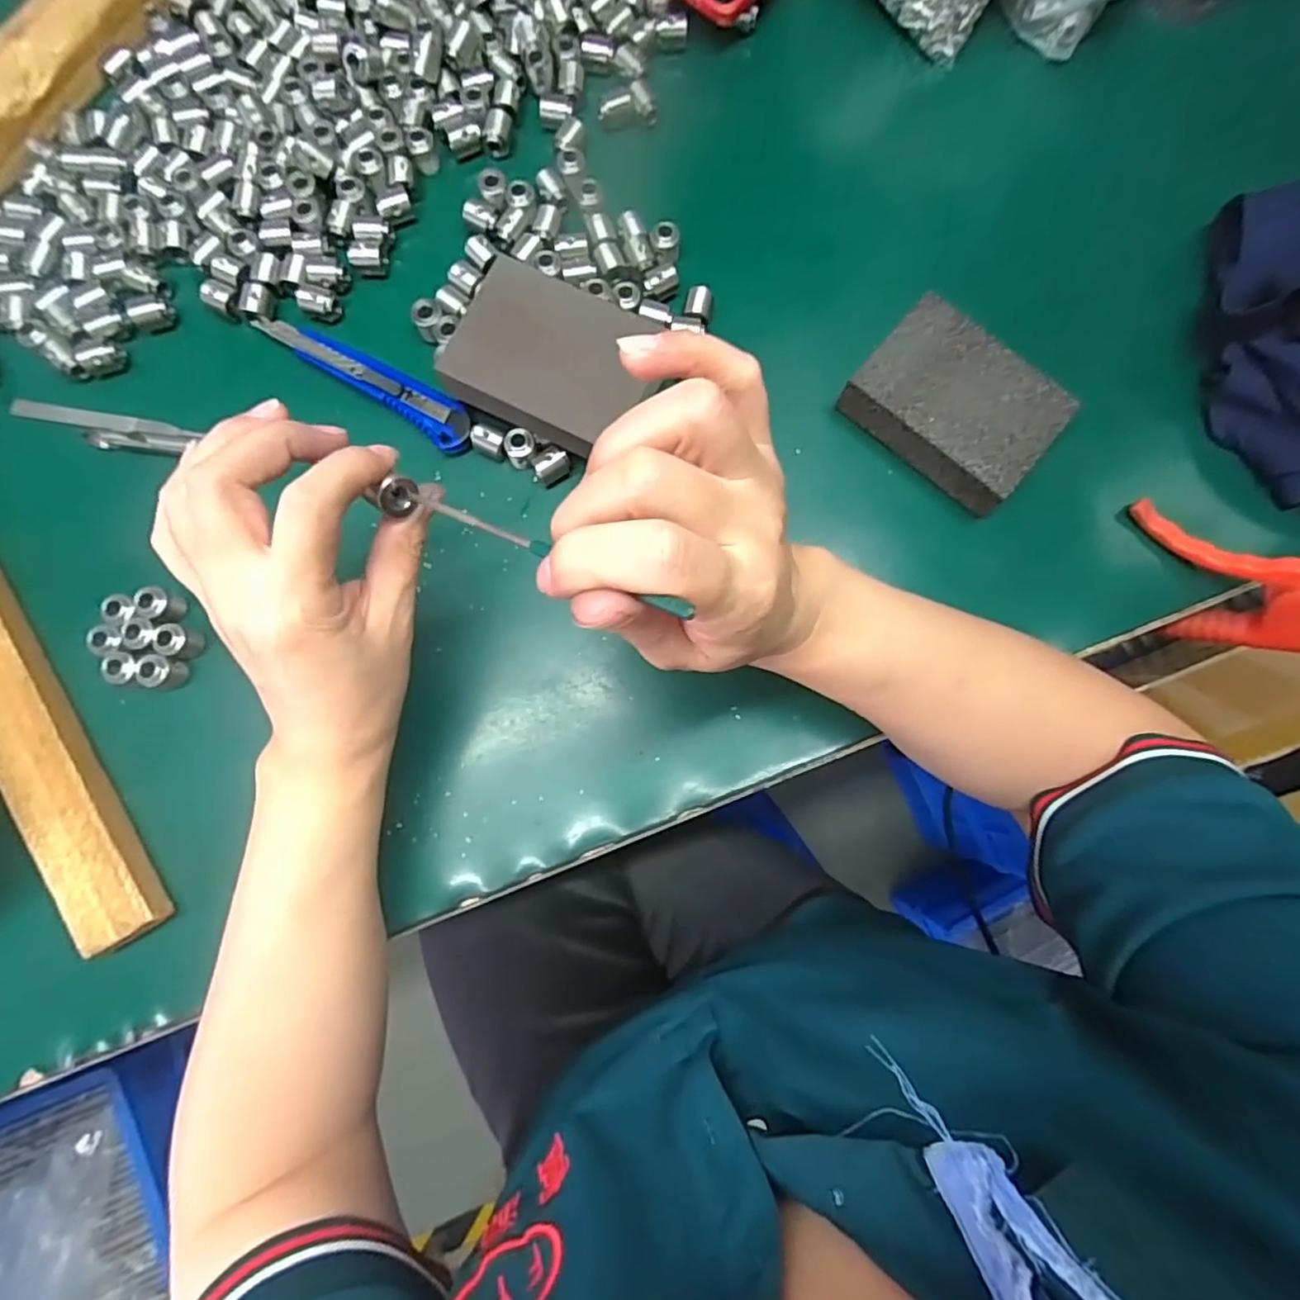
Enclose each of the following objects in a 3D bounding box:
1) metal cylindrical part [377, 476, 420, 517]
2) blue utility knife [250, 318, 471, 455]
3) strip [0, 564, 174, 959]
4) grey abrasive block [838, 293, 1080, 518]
[{"bbox_3d":[-0.094,-0.057,0.235,0.015,0.010,0.012,6,77,-41],"label":"metal cylindrical part"},{"bbox_3d":[-0.153,-0.150,0.347,0.135,0.007,0.024,34,83,4],"label":"blue utility knife"},{"bbox_3d":[-0.327,0.000,0.312,0.037,0.014,0.318,-32,84,-5],"label":"strip"},{"bbox_3d":[0.161,-0.130,0.339,0.097,0.025,0.069,39,83,4],"label":"grey abrasive block"}]

